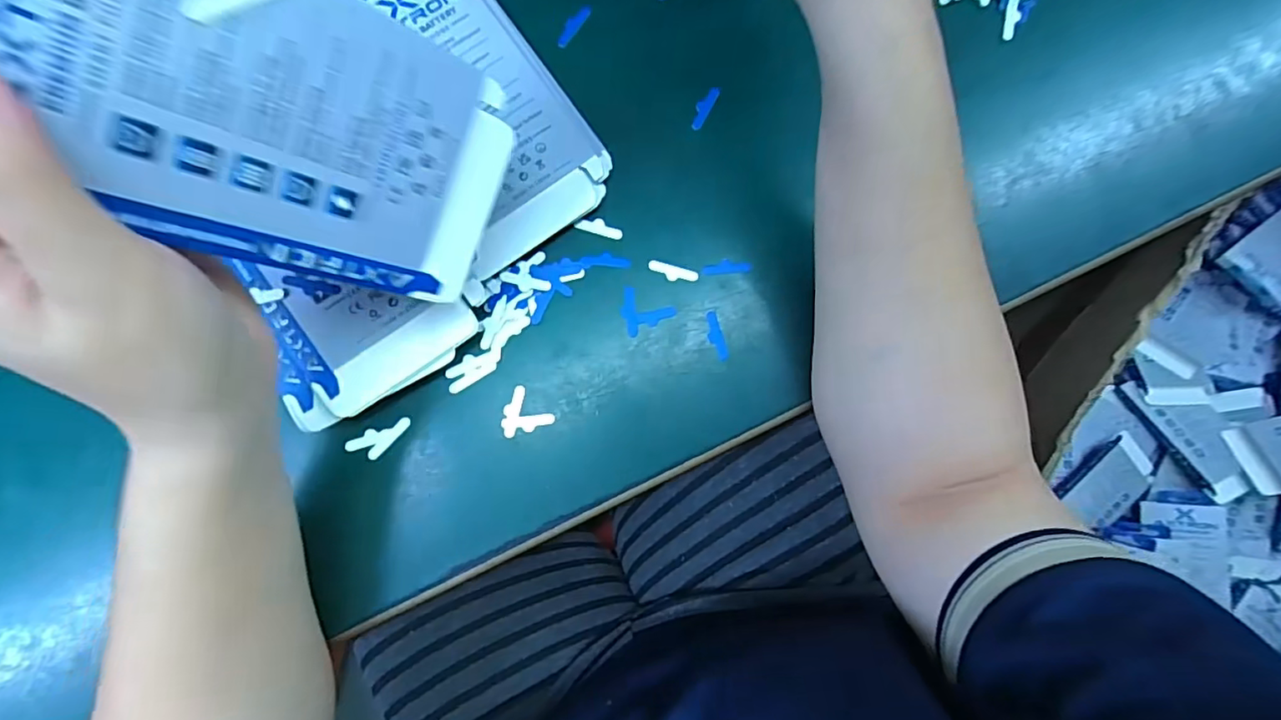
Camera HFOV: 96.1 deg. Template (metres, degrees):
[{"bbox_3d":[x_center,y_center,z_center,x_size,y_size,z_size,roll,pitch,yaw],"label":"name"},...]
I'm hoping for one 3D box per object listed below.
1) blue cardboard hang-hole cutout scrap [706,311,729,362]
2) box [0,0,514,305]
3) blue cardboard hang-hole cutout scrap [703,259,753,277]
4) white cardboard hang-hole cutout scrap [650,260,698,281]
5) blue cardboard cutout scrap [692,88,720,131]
[{"bbox_3d":[0.040,-0.012,0.303,0.008,0.004,0.026,-17,84,-4],"label":"blue cardboard hang-hole cutout scrap"},{"bbox_3d":[-0.121,-0.074,0.164,0.004,0.187,0.087,33,104,37],"label":"box"},{"bbox_3d":[0.046,-0.050,0.307,0.026,0.004,0.008,-7,84,-3],"label":"blue cardboard hang-hole cutout scrap"},{"bbox_3d":[0.018,-0.047,0.305,0.027,0.004,0.009,14,83,0],"label":"white cardboard hang-hole cutout scrap"},{"bbox_3d":[0.035,-0.138,0.316,0.007,0.004,0.026,29,83,2],"label":"blue cardboard cutout scrap"}]

